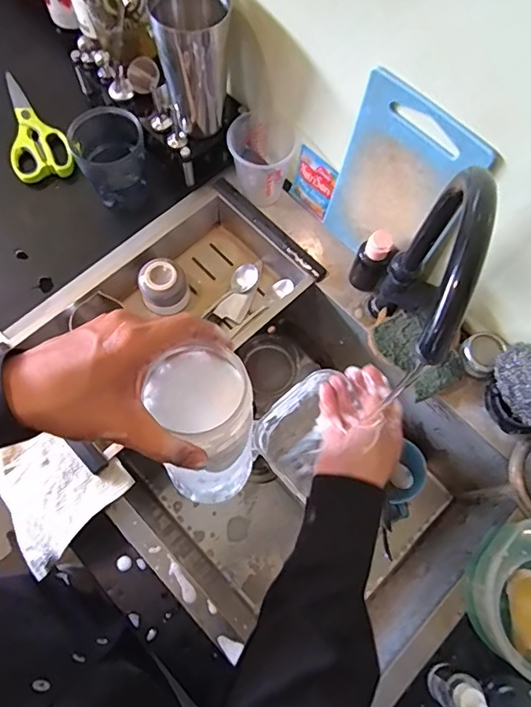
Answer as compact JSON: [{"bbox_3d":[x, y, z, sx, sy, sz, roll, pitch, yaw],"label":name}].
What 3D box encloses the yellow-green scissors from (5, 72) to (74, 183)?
[{"bbox_3d":[-0.332,-0.335,0.724,0.079,0.014,0.199,-17,72,-7],"label":"yellow-green scissors"}]

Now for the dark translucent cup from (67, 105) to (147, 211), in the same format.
[{"bbox_3d":[-0.194,-0.244,0.651,0.082,0.107,0.087,0,70,-1],"label":"dark translucent cup"}]

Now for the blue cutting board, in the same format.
[{"bbox_3d":[0.144,-0.173,0.567,0.143,0.247,0.015,41,70,10],"label":"blue cutting board"}]

